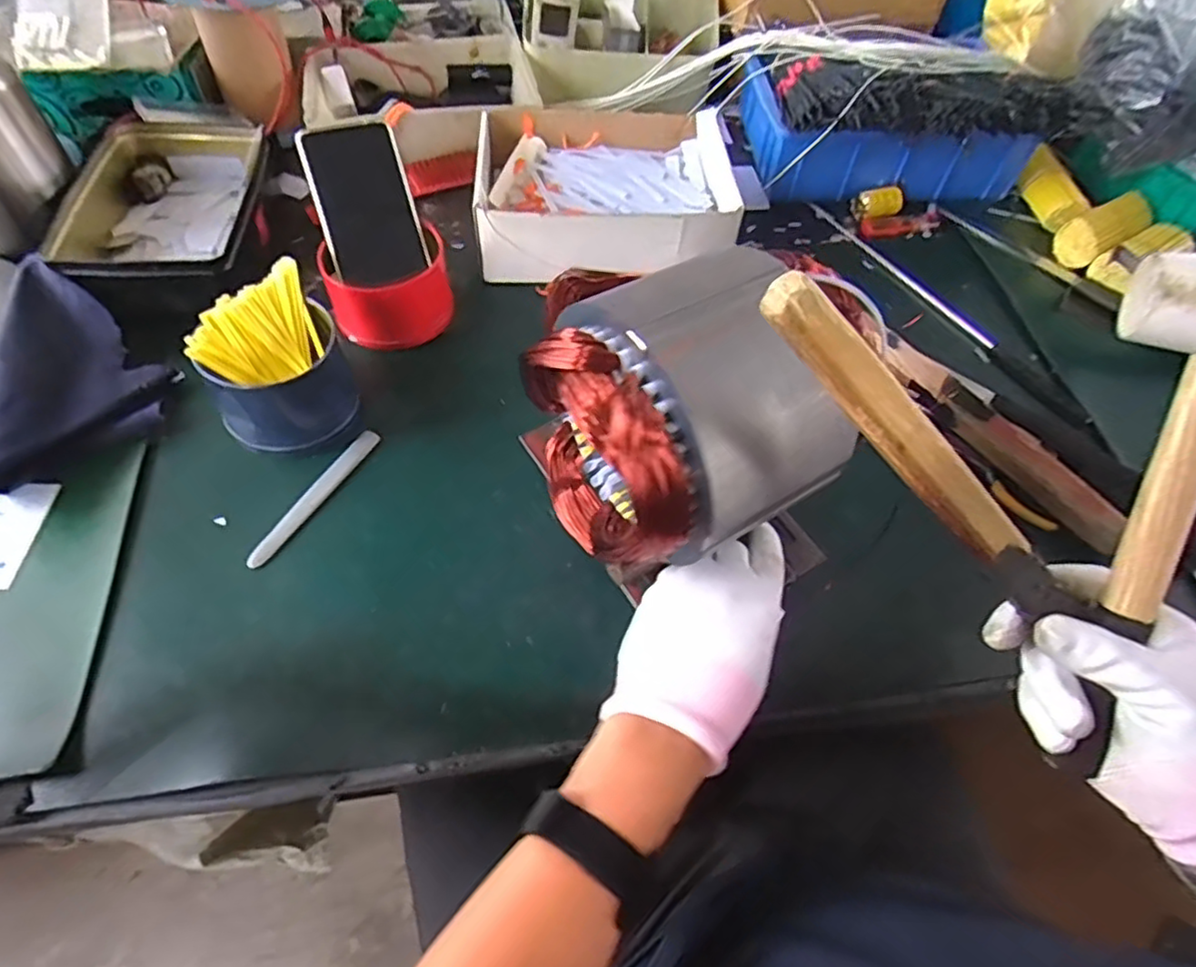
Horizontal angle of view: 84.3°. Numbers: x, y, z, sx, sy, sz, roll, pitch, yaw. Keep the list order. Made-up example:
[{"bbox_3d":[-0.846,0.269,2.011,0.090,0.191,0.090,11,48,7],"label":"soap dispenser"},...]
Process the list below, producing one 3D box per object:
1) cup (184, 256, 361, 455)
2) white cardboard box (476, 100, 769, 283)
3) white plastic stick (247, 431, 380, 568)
[{"bbox_3d":[-0.240,-0.090,0.493,0.093,0.084,0.092,2,57,-2],"label":"cup"},{"bbox_3d":[0.006,-0.289,0.647,0.236,0.063,0.189,-1,57,-4],"label":"white cardboard box"},{"bbox_3d":[-0.208,0.008,0.484,0.018,0.005,0.129,25,59,12],"label":"white plastic stick"}]

